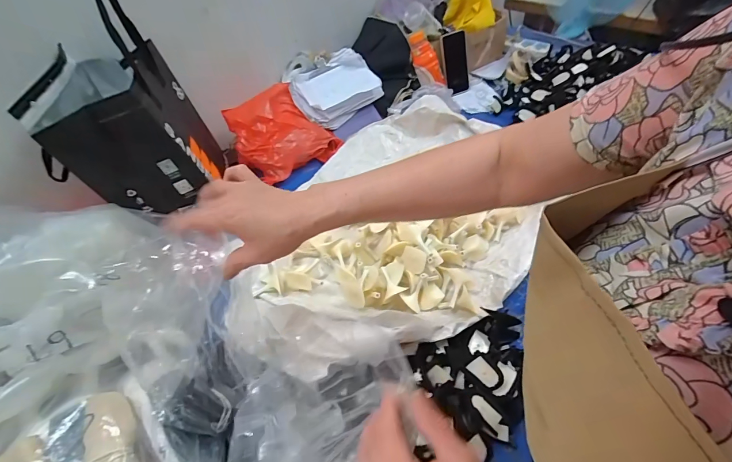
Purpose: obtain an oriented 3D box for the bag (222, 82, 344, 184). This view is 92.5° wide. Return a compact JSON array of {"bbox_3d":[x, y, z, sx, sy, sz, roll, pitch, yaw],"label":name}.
[{"bbox_3d":[-0.206,-0.248,0.869,0.236,0.134,0.174,-27,52,-16],"label":"bag"}]

